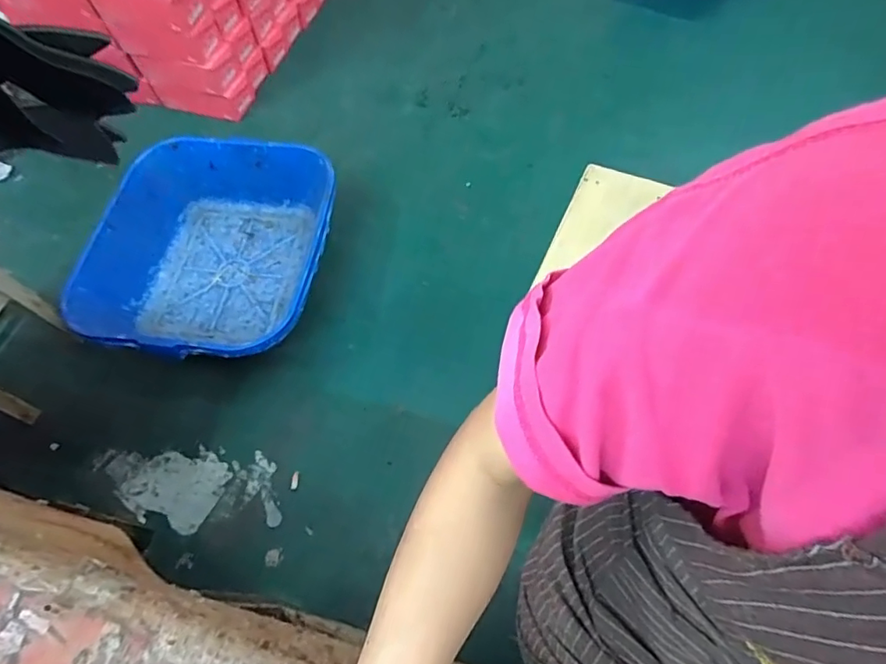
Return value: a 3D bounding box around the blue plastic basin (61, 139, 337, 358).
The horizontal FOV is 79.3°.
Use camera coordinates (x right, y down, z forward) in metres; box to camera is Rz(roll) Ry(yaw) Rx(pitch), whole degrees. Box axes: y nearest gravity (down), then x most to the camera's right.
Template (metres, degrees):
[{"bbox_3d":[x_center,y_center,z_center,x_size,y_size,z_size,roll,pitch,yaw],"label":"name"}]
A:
[{"bbox_3d":[-0.572,-0.204,1.340,0.598,0.200,0.598,0,65,-1],"label":"blue plastic basin"}]

